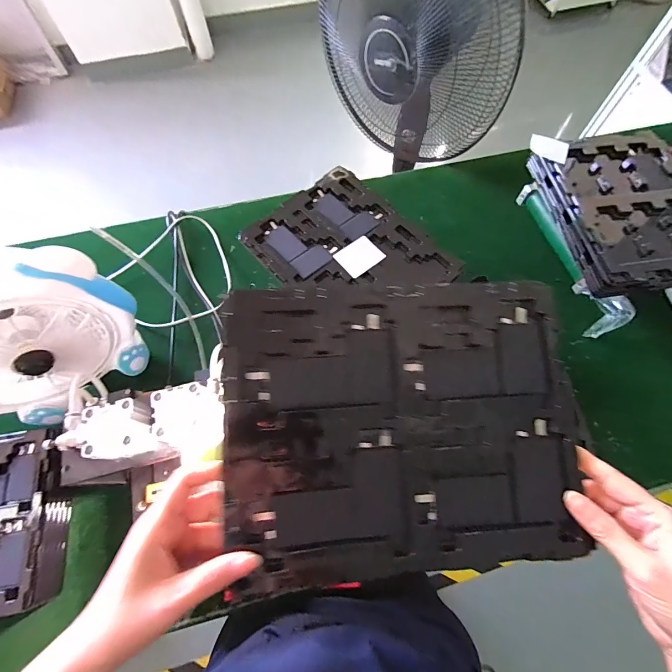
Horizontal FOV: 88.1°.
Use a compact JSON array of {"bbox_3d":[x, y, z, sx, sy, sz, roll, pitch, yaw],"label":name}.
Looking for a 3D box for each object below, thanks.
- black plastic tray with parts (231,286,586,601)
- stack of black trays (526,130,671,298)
[{"bbox_3d":[0.055,0.064,0.271,0.270,0.016,0.212,-4,81,-4],"label":"black plastic tray with parts"},{"bbox_3d":[0.484,-0.212,0.567,0.247,0.039,0.296,-11,68,-4],"label":"stack of black trays"}]

